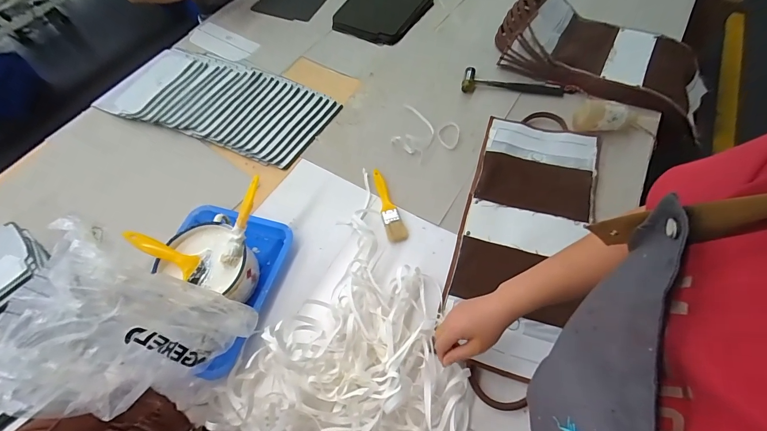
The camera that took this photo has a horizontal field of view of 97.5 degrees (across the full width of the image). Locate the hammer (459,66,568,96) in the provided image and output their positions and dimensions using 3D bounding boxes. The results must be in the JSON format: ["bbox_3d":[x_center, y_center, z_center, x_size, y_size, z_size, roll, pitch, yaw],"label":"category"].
[{"bbox_3d":[0.319,-0.333,0.839,0.241,0.028,0.062,7,61,8],"label":"hammer"}]

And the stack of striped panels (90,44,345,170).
[{"bbox_3d":[-0.424,-0.299,0.865,0.581,0.029,0.276,21,63,16],"label":"stack of striped panels"}]

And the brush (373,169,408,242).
[{"bbox_3d":[0.006,-0.025,0.690,0.036,0.013,0.176,-16,60,-6],"label":"brush"}]

